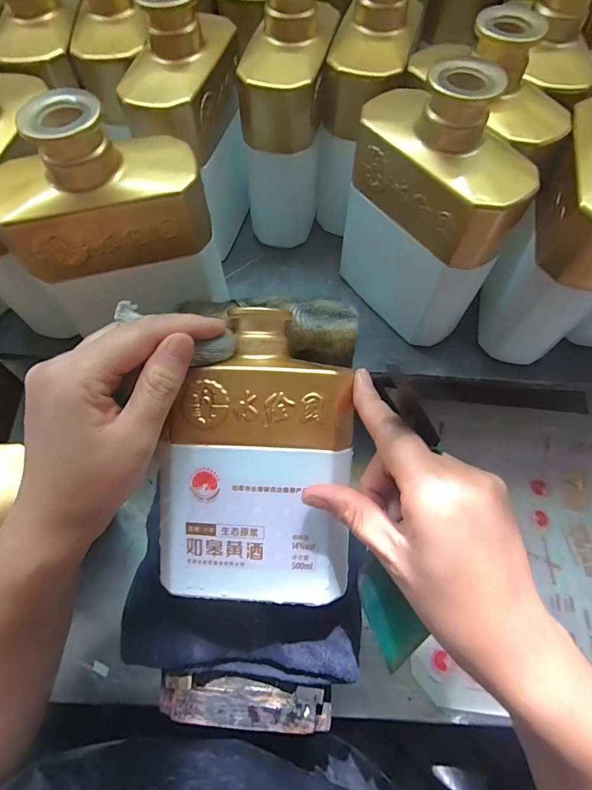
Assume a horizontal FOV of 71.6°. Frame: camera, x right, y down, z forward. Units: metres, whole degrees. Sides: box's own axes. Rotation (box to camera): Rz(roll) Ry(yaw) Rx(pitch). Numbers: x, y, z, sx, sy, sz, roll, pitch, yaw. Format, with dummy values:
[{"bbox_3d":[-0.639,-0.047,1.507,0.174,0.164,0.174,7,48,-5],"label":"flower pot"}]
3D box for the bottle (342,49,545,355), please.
[{"bbox_3d":[0.084,-0.116,0.274,0.056,0.159,0.109,-35,71,-14],"label":"bottle"}]

